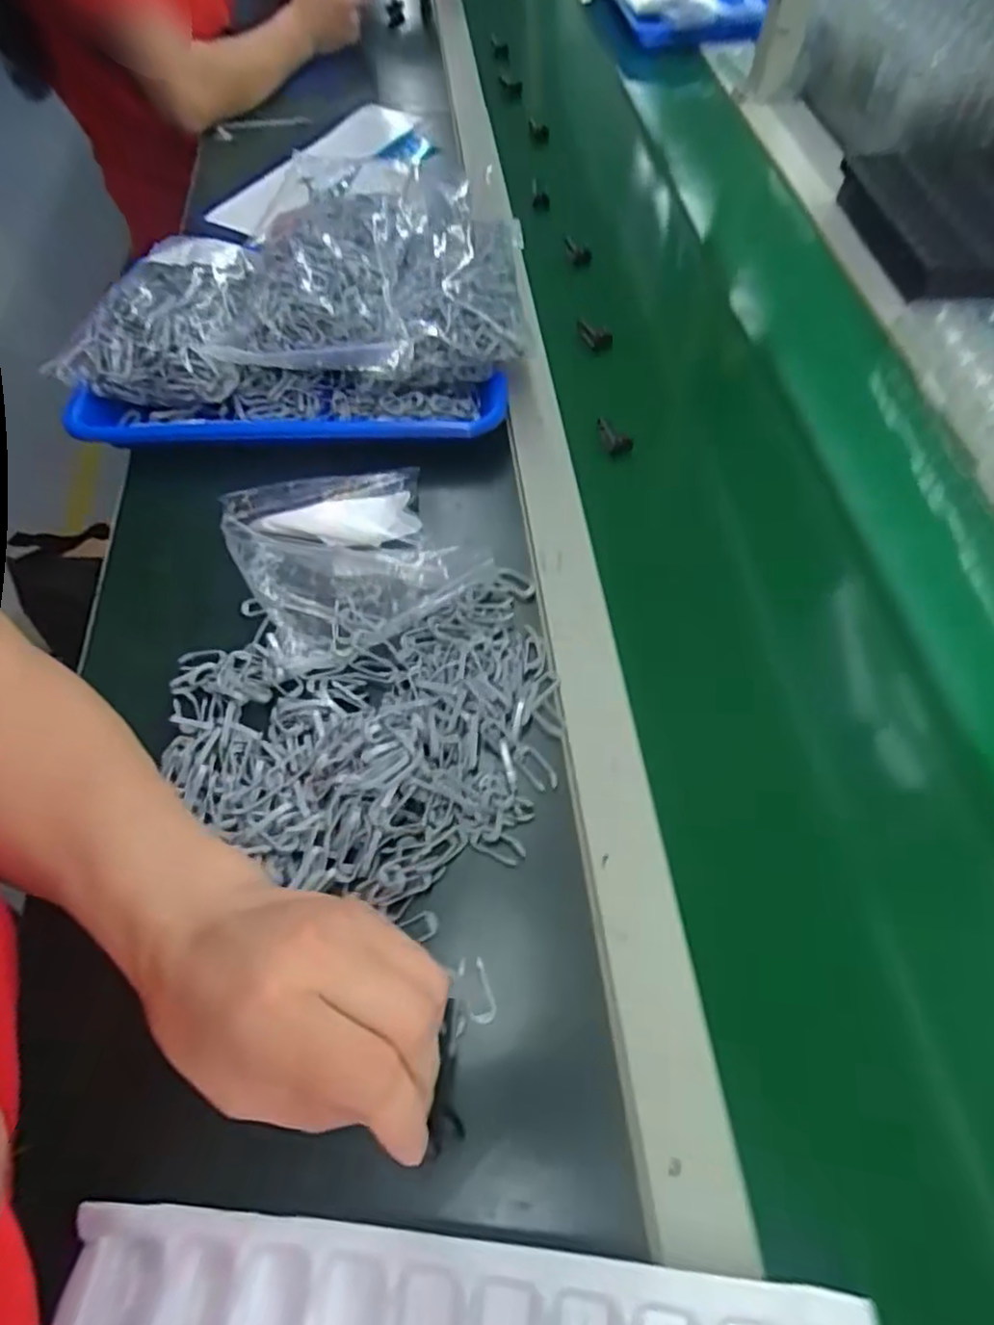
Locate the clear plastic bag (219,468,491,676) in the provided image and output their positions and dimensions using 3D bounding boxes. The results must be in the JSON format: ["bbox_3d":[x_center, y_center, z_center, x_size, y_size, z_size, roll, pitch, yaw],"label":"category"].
[{"bbox_3d":[-0.102,-0.080,0.462,0.136,0.023,0.157,-24,62,-14],"label":"clear plastic bag"}]

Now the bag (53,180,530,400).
[{"bbox_3d":[-0.150,-0.295,0.549,0.339,0.069,0.195,-2,59,-2],"label":"bag"}]

